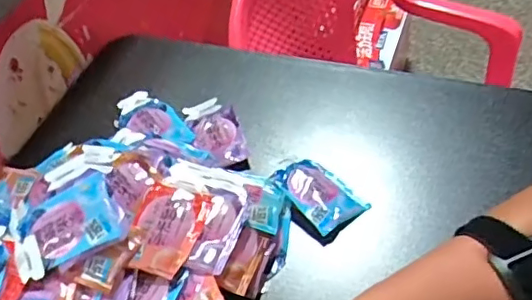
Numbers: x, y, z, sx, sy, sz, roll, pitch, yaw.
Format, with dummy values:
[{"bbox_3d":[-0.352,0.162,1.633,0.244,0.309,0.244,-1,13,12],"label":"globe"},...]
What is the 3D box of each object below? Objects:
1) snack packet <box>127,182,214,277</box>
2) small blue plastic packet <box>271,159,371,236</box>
[{"bbox_3d":[-0.064,0.050,0.365,0.046,0.011,0.063,10,50,15],"label":"snack packet"},{"bbox_3d":[0.038,0.029,0.424,0.046,0.009,0.071,-33,53,-22],"label":"small blue plastic packet"}]

